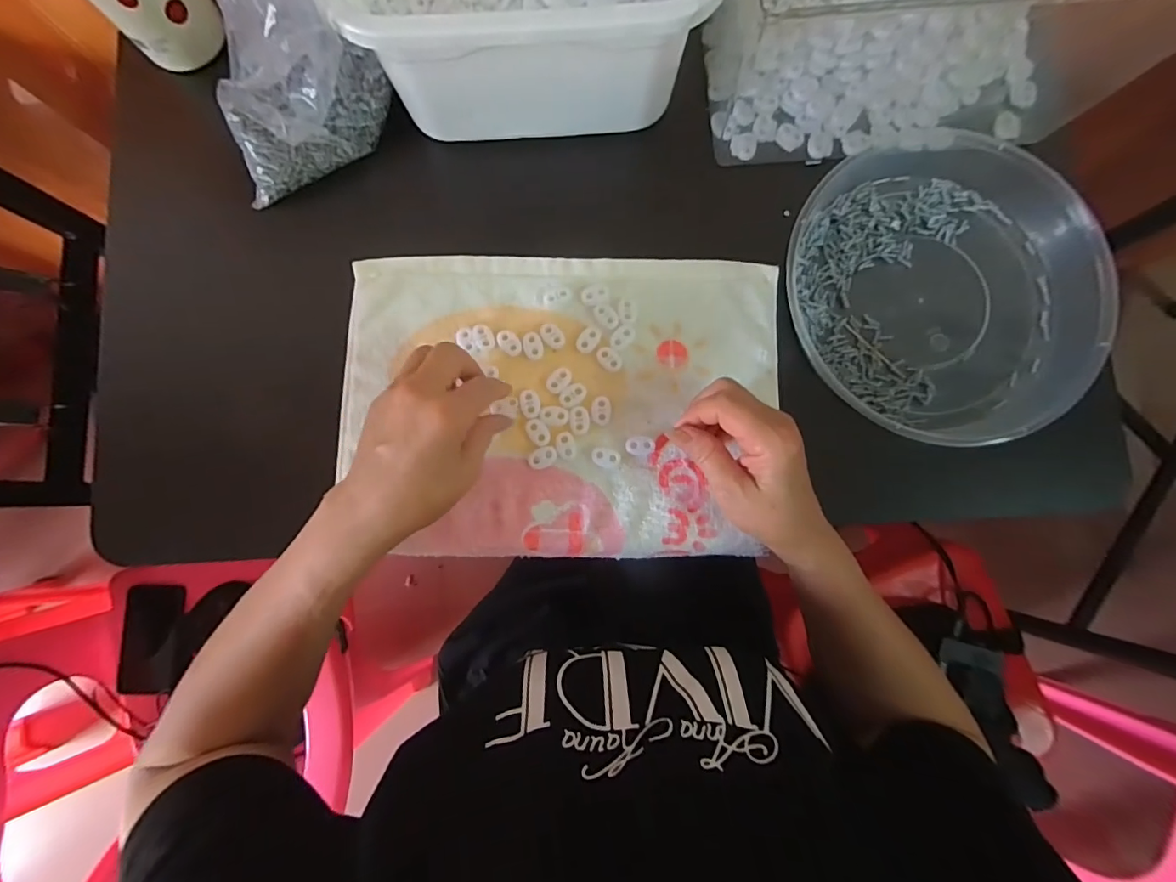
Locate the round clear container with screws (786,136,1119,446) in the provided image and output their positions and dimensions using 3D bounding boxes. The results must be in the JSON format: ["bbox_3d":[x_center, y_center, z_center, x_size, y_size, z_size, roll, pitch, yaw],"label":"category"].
[{"bbox_3d":[0.266,-0.120,0.379,0.219,0.039,0.235,0,83,1],"label":"round clear container with screws"}]

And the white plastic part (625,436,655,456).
[{"bbox_3d":[0.040,0.003,0.376,0.022,0.004,0.015,-4,83,0],"label":"white plastic part"}]

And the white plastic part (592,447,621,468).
[{"bbox_3d":[0.014,0.013,0.375,0.021,0.004,0.014,14,83,2],"label":"white plastic part"}]

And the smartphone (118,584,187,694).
[{"bbox_3d":[-0.699,0.314,0.794,0.081,0.014,0.166,4,83,-10],"label":"smartphone"}]

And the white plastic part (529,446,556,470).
[{"bbox_3d":[-0.034,0.013,0.374,0.022,0.004,0.014,-32,84,-3],"label":"white plastic part"}]

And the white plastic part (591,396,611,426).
[{"bbox_3d":[0.010,-0.023,0.378,0.014,0.004,0.022,-5,83,0],"label":"white plastic part"}]

